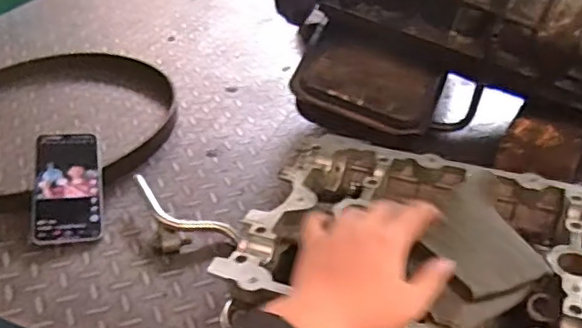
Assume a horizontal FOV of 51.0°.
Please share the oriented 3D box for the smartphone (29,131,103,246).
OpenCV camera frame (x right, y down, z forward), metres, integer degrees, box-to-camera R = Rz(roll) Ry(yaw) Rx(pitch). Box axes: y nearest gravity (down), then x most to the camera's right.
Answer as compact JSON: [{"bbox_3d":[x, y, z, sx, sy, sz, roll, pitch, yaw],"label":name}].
[{"bbox_3d":[-0.275,0.028,0.753,0.077,0.007,0.153,1,59,-20],"label":"smartphone"}]

